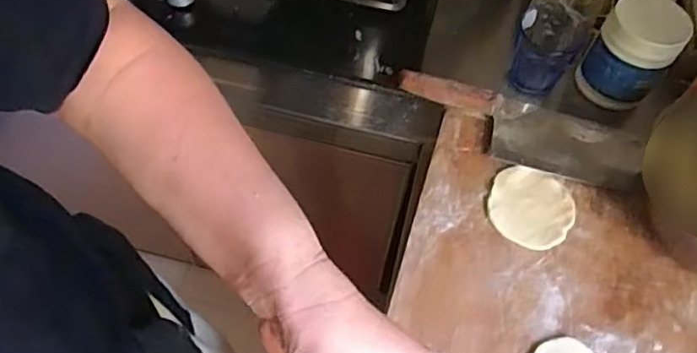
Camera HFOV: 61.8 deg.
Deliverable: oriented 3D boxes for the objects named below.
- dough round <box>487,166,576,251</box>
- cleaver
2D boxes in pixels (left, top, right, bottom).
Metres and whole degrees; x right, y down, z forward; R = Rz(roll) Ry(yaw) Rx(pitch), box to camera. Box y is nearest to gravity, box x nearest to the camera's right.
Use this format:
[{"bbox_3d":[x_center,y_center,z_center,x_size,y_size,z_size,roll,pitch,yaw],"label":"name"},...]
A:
[{"bbox_3d":[0.191,0.032,0.610,0.085,0.007,0.091,2,57,-3],"label":"dough round"},{"bbox_3d":[0.196,-0.054,0.657,0.277,0.032,0.099,8,57,1],"label":"cleaver"}]

